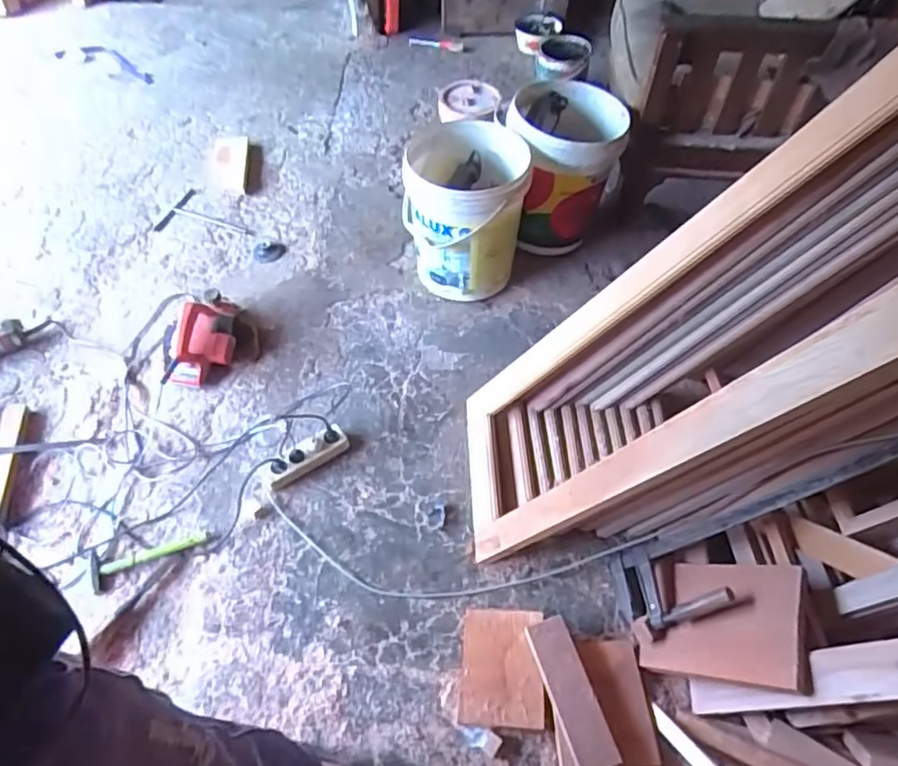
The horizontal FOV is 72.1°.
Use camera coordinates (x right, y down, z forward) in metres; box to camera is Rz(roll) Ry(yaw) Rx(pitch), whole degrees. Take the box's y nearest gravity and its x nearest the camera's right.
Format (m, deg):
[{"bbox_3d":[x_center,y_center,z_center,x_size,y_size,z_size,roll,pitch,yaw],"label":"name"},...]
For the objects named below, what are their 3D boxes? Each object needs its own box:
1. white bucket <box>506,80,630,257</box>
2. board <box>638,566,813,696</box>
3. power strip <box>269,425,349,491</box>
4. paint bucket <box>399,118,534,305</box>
[{"bbox_3d":[0.313,-0.591,1.754,0.308,0.382,0.317,9,56,6],"label":"white bucket"},{"bbox_3d":[0.487,0.416,1.095,0.031,0.275,0.203,39,56,-28],"label":"board"},{"bbox_3d":[-0.323,0.166,1.399,0.194,0.053,0.065,-35,63,-22],"label":"power strip"},{"bbox_3d":[0.045,-0.450,1.651,0.312,0.358,0.327,9,56,6],"label":"paint bucket"}]

